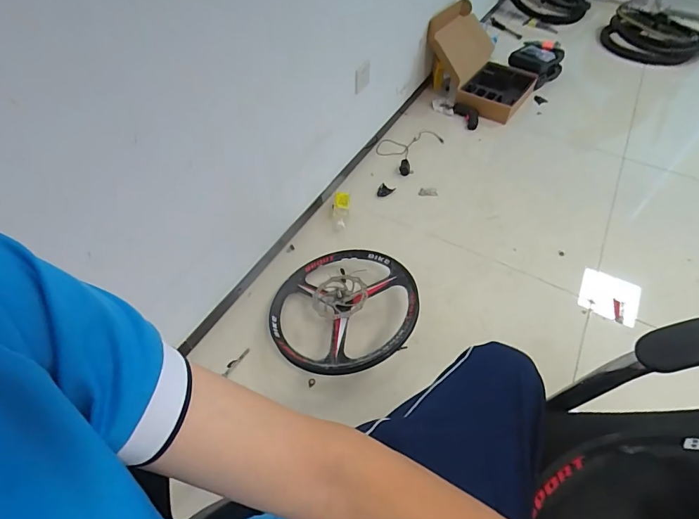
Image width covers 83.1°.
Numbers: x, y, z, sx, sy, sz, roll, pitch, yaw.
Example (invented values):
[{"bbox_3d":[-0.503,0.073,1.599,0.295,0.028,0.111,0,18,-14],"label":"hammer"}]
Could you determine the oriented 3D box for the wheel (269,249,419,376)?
[{"bbox_3d":[-0.021,0.125,1.091,0.403,0.084,0.407,-7,52,-5],"label":"wheel"}]

